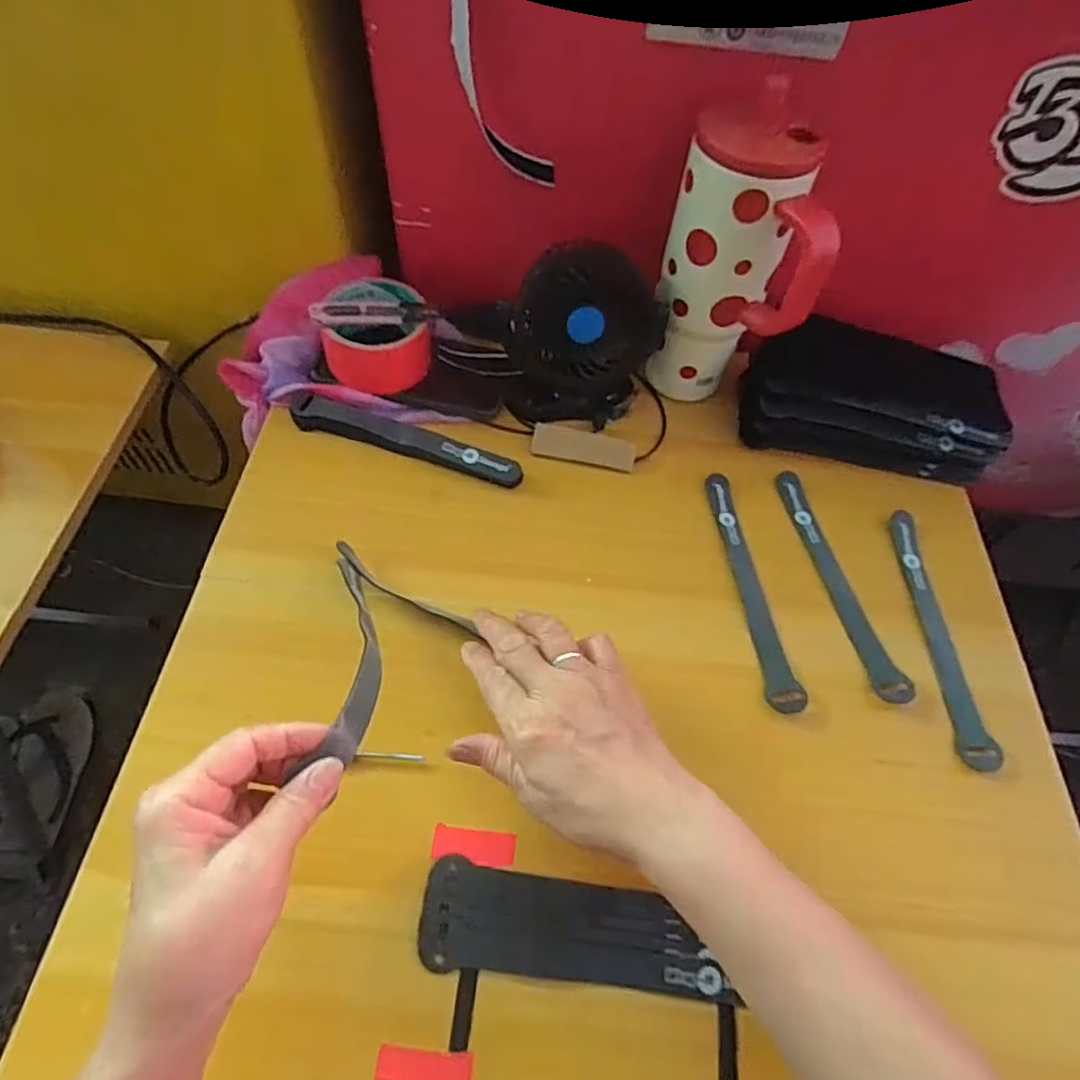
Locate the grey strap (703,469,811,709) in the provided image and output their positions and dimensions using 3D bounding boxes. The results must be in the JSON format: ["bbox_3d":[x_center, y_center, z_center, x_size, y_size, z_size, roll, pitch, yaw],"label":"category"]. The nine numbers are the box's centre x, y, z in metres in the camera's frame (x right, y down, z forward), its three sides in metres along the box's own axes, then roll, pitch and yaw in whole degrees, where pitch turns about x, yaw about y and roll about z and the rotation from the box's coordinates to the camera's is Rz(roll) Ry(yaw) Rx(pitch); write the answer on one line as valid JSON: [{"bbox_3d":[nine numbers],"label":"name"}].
[{"bbox_3d":[0.157,0.032,0.474,0.024,0.011,0.194,-4,59,-3],"label":"grey strap"}]

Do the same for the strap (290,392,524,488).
[{"bbox_3d":[-0.109,-0.080,0.517,0.196,0.015,0.033,16,59,6],"label":"strap"}]

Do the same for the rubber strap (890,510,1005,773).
[{"bbox_3d":[0.289,0.064,0.462,0.022,0.008,0.192,1,58,-4],"label":"rubber strap"}]

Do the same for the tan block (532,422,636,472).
[{"bbox_3d":[0.036,-0.077,0.531,0.084,0.005,0.030,13,58,4],"label":"tan block"}]

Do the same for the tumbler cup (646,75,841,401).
[{"bbox_3d":[0.145,-0.193,0.488,0.104,0.213,0.093,13,58,4],"label":"tumbler cup"}]

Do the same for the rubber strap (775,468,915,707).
[{"bbox_3d":[0.224,0.028,0.483,0.022,0.008,0.194,-10,60,-10],"label":"rubber strap"}]

